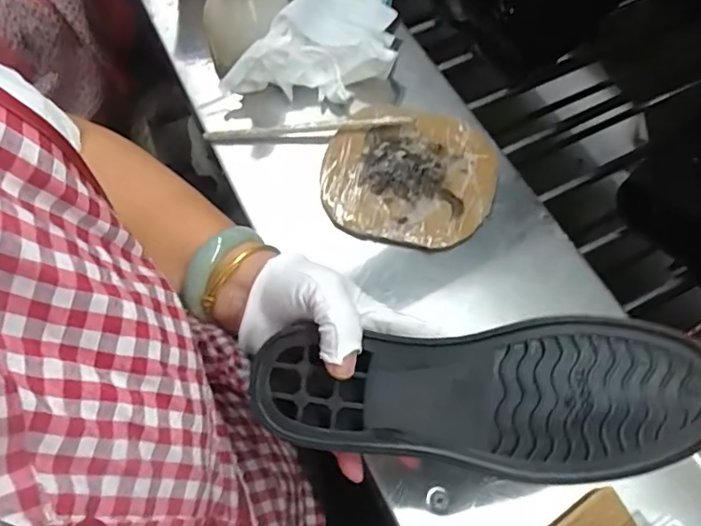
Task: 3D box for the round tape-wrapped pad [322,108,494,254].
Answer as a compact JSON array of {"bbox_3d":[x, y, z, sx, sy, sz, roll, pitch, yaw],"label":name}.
[{"bbox_3d":[0.051,-0.079,0.514,0.153,0.027,0.136,17,66,9],"label":"round tape-wrapped pad"}]

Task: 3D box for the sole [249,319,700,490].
[{"bbox_3d":[0.069,0.073,0.316,0.243,0.028,0.084,0,87,6],"label":"sole"}]

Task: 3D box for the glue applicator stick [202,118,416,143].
[{"bbox_3d":[-0.040,-0.126,0.531,0.194,0.016,0.012,-3,64,0],"label":"glue applicator stick"}]

